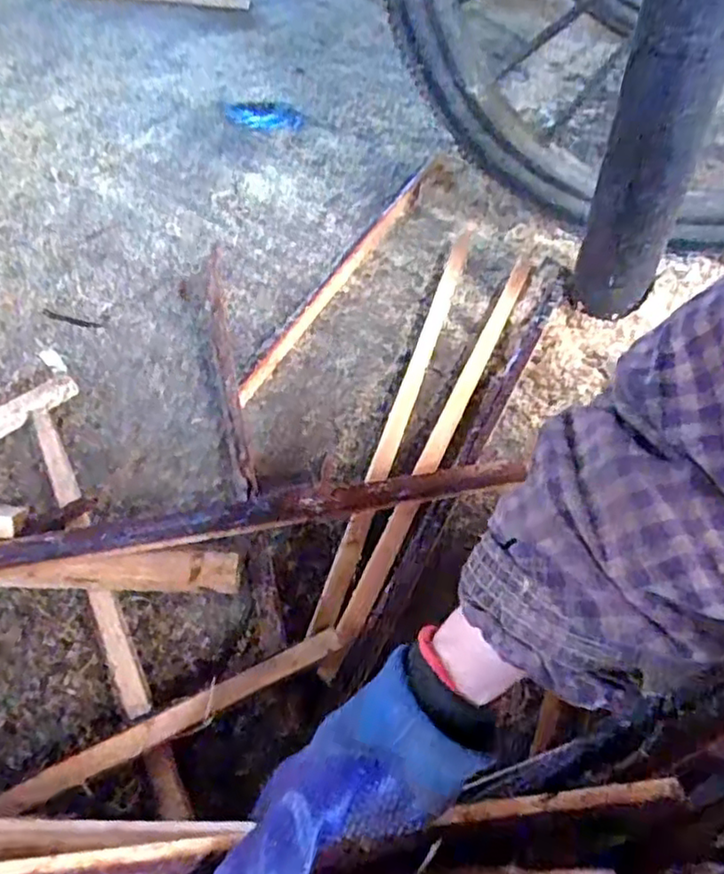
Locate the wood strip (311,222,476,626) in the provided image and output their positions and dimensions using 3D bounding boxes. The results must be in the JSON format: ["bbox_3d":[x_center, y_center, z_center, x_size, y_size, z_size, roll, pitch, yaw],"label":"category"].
[{"bbox_3d":[0.053,-0.067,0.649,0.022,0.017,0.548,12,51,12],"label":"wood strip"}]

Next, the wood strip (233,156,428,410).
[{"bbox_3d":[-0.008,-0.208,0.764,0.018,0.017,0.461,18,52,17],"label":"wood strip"}]

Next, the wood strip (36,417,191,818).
[{"bbox_3d":[-0.211,0.107,0.513,0.018,0.017,0.385,-25,53,-18],"label":"wood strip"}]

